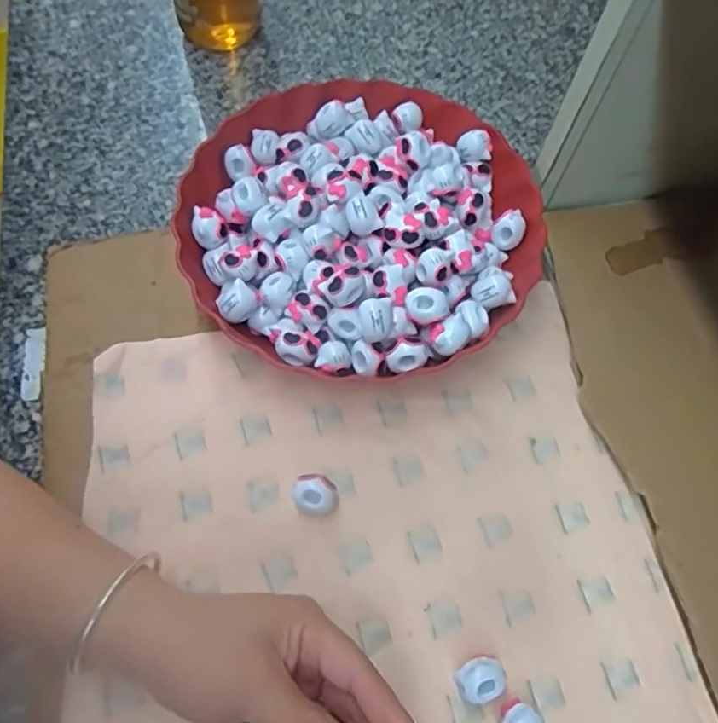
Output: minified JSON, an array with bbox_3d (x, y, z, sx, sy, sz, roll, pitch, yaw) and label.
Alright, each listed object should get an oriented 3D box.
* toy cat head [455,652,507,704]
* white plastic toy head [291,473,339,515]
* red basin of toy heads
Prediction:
[{"bbox_3d":[0.064,0.169,0.330,0.025,0.017,0.021,-24,68,-12],"label":"toy cat head"},{"bbox_3d":[-0.026,0.080,0.367,0.026,0.020,0.022,2,65,-1],"label":"white plastic toy head"},{"bbox_3d":[0.002,-0.095,0.432,0.232,0.068,0.233,1,65,-2],"label":"red basin of toy heads"}]

